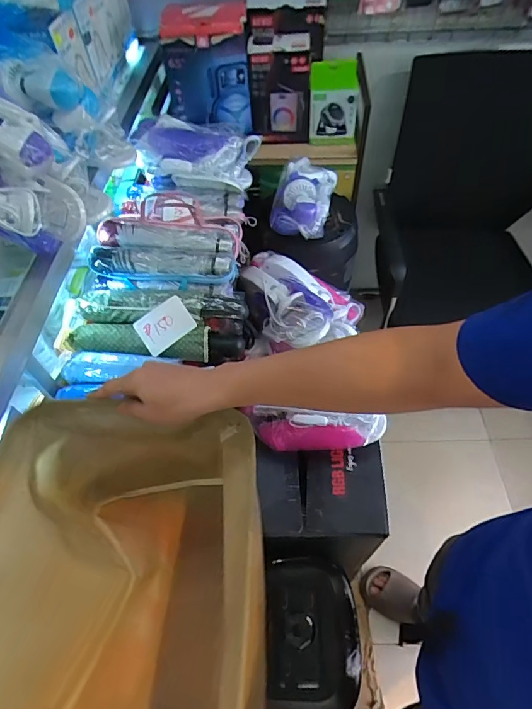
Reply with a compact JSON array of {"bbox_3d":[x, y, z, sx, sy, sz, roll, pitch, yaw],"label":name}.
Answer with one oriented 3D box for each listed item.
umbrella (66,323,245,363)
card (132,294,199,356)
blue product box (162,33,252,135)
[{"bbox_3d":[-0.179,-0.018,0.705,0.277,0.050,0.056,1,56,2],"label":"umbrella"},{"bbox_3d":[-0.164,-0.049,0.690,0.087,0.006,0.069,-34,78,-5],"label":"card"},{"bbox_3d":[-0.134,-0.647,1.039,0.186,0.206,0.054,-1,52,1],"label":"blue product box"}]

